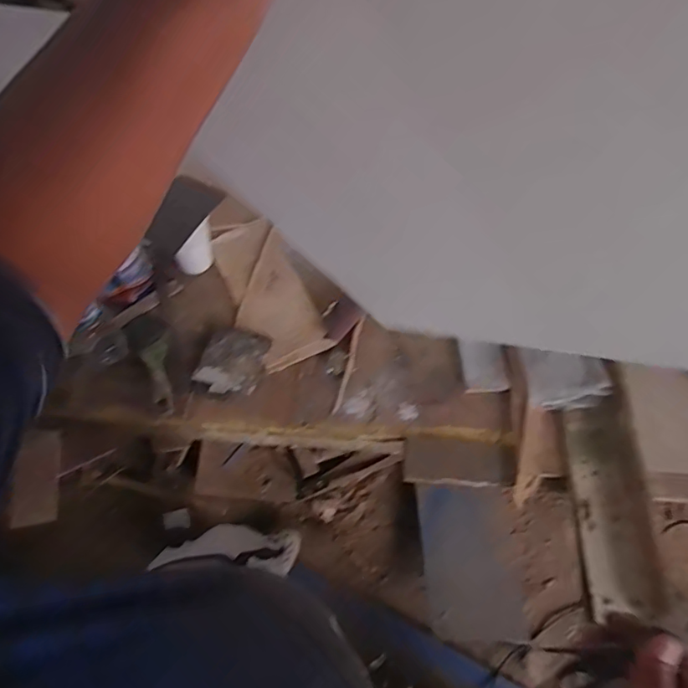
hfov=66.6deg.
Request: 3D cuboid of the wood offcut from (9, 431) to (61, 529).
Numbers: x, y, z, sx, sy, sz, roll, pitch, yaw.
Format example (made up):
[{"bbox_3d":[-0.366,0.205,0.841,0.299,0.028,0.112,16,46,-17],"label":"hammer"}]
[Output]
[{"bbox_3d":[-0.752,0.333,1.285,0.023,0.098,0.249,26,107,52],"label":"wood offcut"}]

